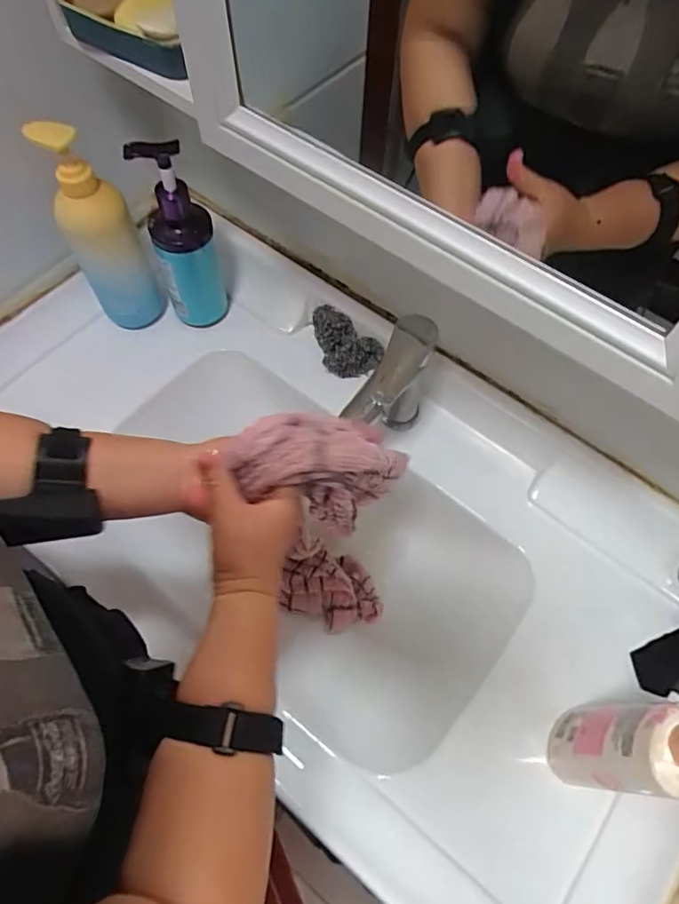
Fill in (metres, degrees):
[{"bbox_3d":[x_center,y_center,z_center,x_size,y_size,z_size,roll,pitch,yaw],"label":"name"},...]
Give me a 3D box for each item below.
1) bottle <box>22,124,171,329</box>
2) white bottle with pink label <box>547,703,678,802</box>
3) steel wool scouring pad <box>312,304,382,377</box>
[{"bbox_3d":[-0.265,-0.242,0.620,0.075,0.240,0.061,-28,68,-15],"label":"bottle"},{"bbox_3d":[0.231,0.239,0.438,0.066,0.200,0.062,7,64,2],"label":"white bottle with pink label"},{"bbox_3d":[0.004,-0.132,0.692,0.094,0.068,0.030,44,34,20],"label":"steel wool scouring pad"}]

